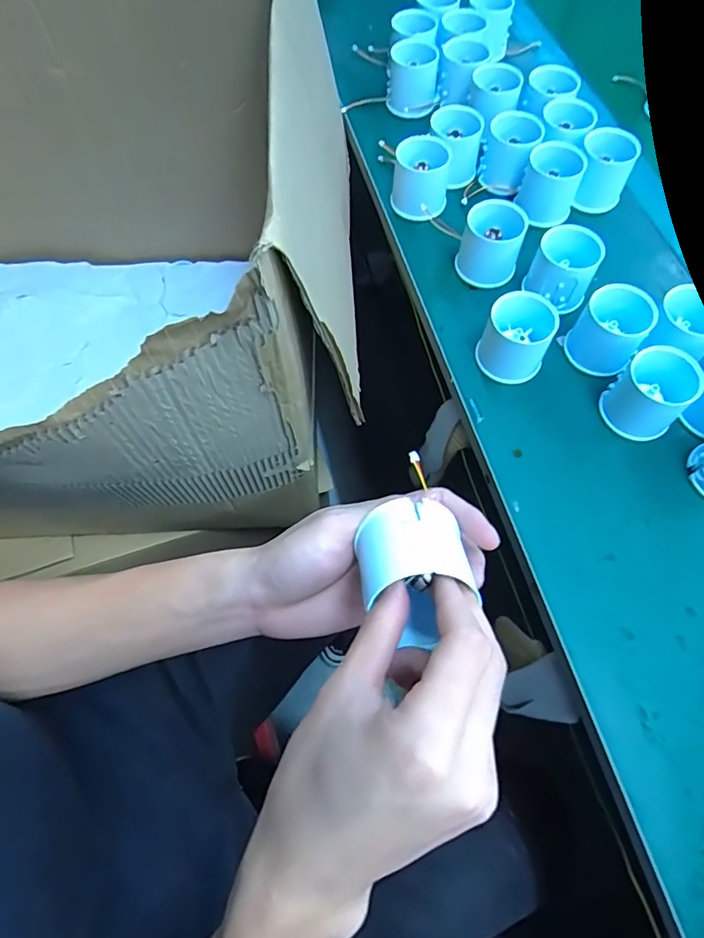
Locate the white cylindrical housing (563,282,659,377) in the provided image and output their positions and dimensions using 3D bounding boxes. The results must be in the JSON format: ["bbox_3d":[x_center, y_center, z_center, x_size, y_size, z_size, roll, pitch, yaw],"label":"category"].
[{"bbox_3d":[0.211,-0.113,0.424,0.052,0.057,0.051,0,66,-1],"label":"white cylindrical housing"}]

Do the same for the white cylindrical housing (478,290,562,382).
[{"bbox_3d":[0.135,-0.106,0.422,0.051,0.057,0.050,0,66,-1],"label":"white cylindrical housing"}]

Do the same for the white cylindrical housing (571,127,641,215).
[{"bbox_3d":[0.244,-0.289,0.501,0.050,0.051,0.060,23,68,9],"label":"white cylindrical housing"}]

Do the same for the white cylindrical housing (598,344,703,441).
[{"bbox_3d":[0.232,-0.058,0.399,0.052,0.058,0.048,0,66,-1],"label":"white cylindrical housing"}]

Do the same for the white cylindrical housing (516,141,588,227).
[{"bbox_3d":[0.195,-0.280,0.505,0.052,0.057,0.052,0,66,-1],"label":"white cylindrical housing"}]

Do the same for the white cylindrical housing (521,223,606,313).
[{"bbox_3d":[0.183,-0.175,0.448,0.054,0.046,0.054,0,66,-1],"label":"white cylindrical housing"}]

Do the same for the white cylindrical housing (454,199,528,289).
[{"bbox_3d":[0.126,-0.205,0.467,0.051,0.054,0.052,0,66,-1],"label":"white cylindrical housing"}]

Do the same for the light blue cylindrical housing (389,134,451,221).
[{"bbox_3d":[0.067,-0.283,0.507,0.055,0.056,0.056,9,66,3],"label":"light blue cylindrical housing"}]

